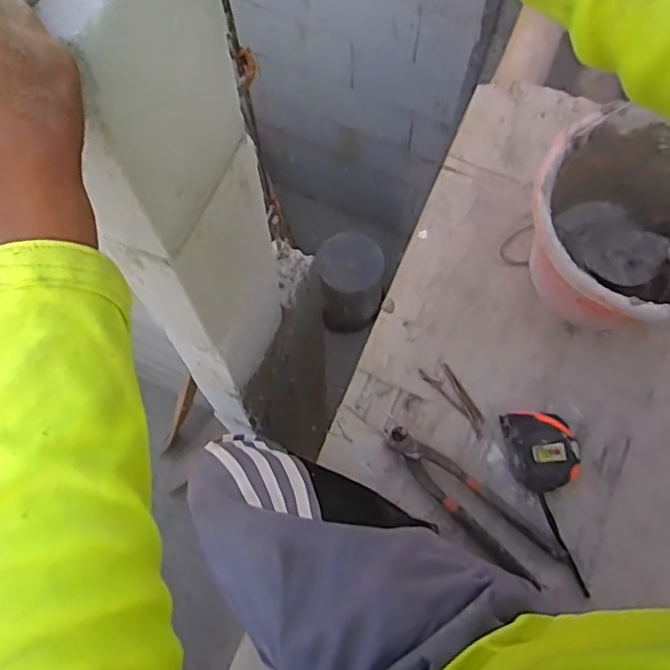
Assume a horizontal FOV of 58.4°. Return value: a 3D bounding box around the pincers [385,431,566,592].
[{"bbox_3d":[0.142,0.181,0.648,0.219,0.027,0.055,39,75,14],"label":"pincers"}]

